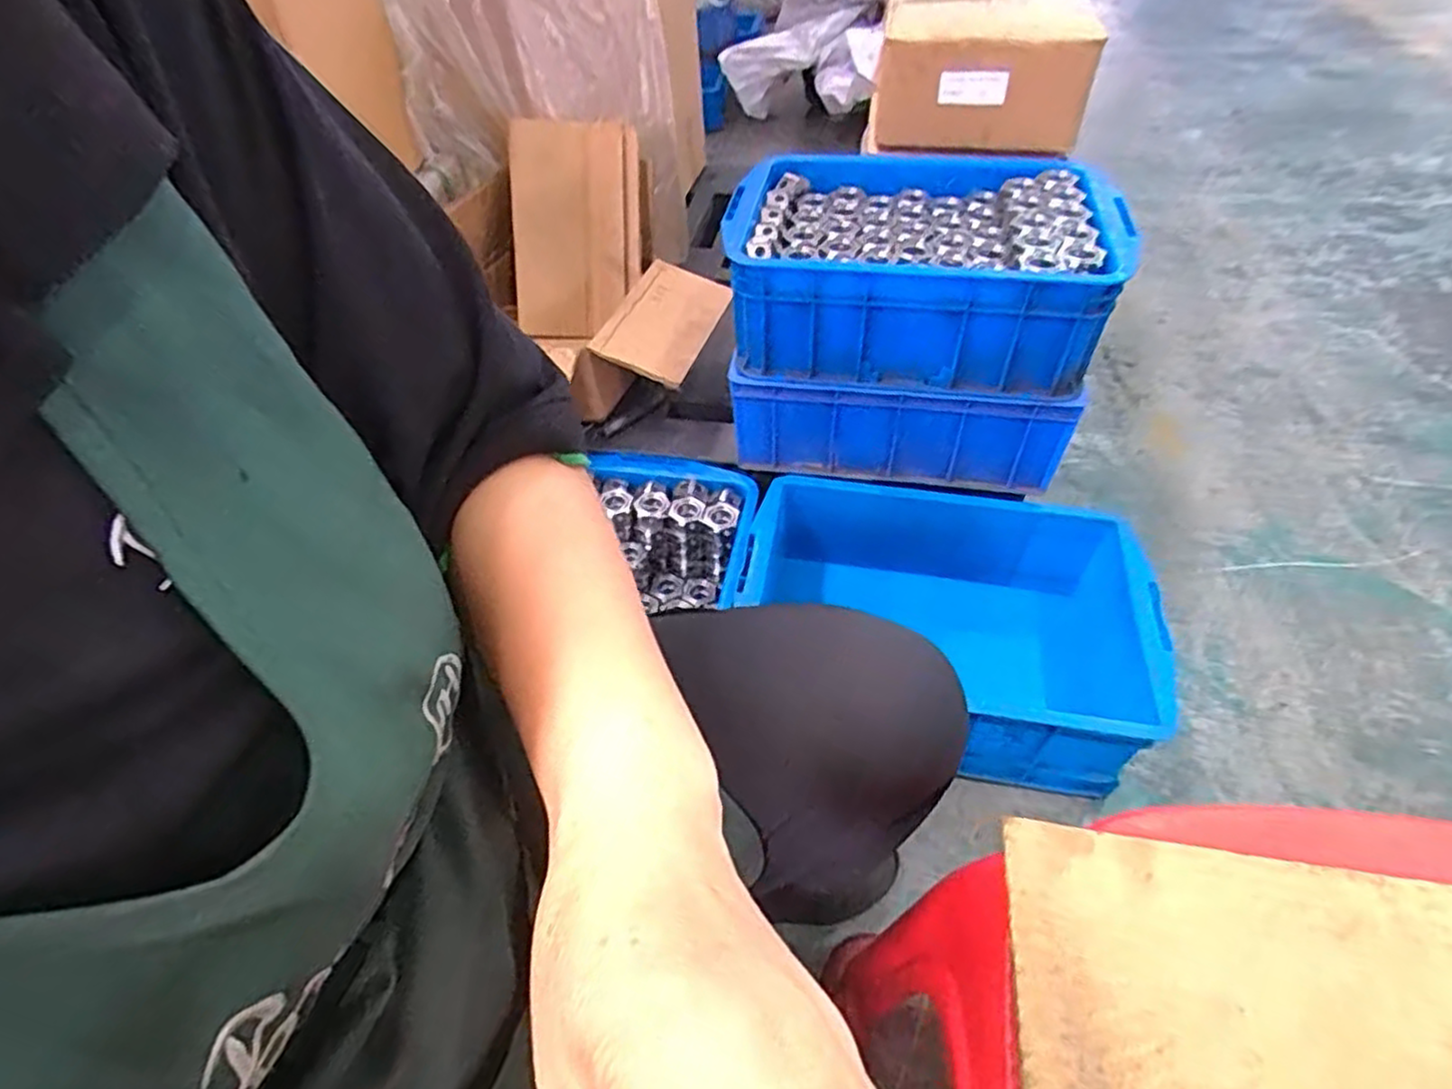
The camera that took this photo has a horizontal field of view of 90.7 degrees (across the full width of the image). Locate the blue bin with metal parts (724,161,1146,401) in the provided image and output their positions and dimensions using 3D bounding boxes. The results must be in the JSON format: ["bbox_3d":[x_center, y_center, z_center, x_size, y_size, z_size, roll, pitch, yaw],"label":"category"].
[{"bbox_3d":[0.221,-0.331,0.861,0.403,0.148,0.302,7,49,9],"label":"blue bin with metal parts"}]

